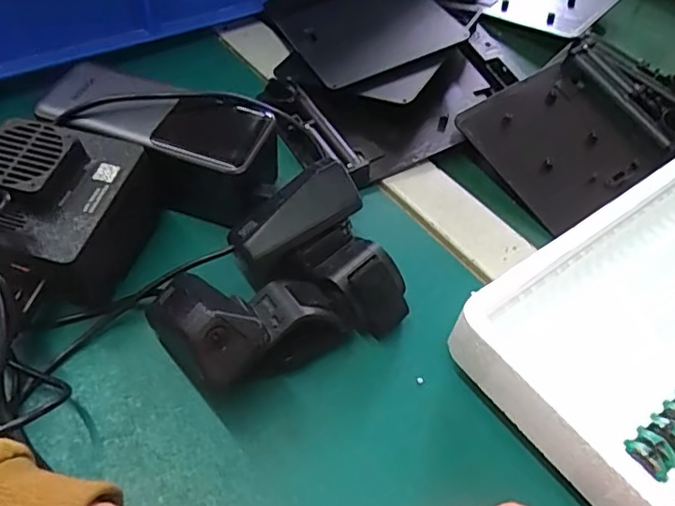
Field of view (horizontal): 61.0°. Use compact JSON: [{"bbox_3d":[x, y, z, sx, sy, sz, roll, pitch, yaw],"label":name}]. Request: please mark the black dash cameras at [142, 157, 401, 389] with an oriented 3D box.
[{"bbox_3d":[-0.030,0.012,0.279,0.117,0.061,0.083,-25,58,-23],"label":"black dash cameras"}]

